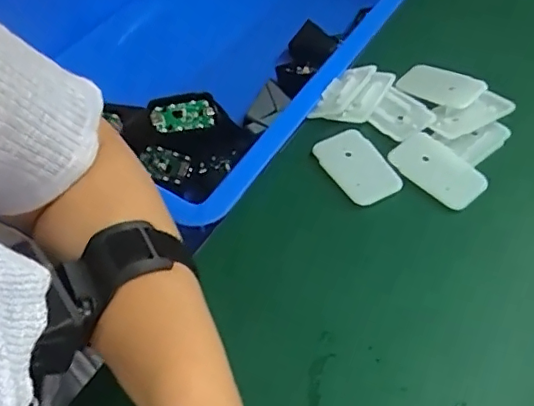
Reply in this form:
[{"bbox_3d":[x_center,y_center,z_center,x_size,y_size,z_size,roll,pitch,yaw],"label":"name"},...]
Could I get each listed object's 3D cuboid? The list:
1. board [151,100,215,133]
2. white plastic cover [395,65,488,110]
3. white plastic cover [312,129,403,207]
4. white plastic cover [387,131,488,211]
[{"bbox_3d":[-0.086,-0.088,0.575,0.063,0.007,0.029,-12,79,-16],"label":"board"},{"bbox_3d":[0.148,-0.099,0.473,0.063,0.006,0.040,30,66,29],"label":"white plastic cover"},{"bbox_3d":[0.071,-0.029,0.429,0.041,0.005,0.068,-27,57,-19],"label":"white plastic cover"},{"bbox_3d":[0.129,-0.026,0.423,0.042,0.007,0.070,-36,61,-24],"label":"white plastic cover"}]

